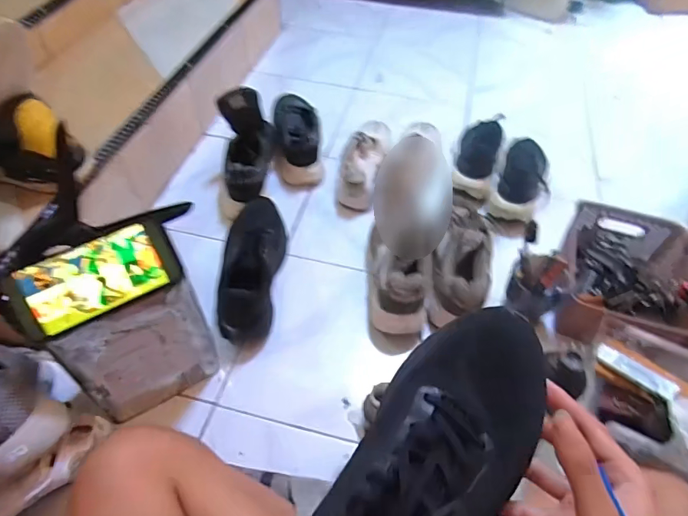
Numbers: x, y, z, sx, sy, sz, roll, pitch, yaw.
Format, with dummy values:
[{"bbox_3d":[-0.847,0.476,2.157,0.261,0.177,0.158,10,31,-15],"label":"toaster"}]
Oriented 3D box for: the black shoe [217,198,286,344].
[{"bbox_3d":[-0.154,0.010,0.790,0.093,0.095,0.262,0,51,-3],"label":"black shoe"}]

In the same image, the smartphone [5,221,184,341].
[{"bbox_3d":[-0.263,0.023,0.503,0.159,0.080,0.015,-27,14,-24],"label":"smartphone"}]

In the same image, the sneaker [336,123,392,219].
[{"bbox_3d":[0.046,-0.210,0.987,0.083,0.083,0.264,12,51,6],"label":"sneaker"}]

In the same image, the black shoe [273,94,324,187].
[{"bbox_3d":[-0.107,-0.297,1.030,0.096,0.123,0.268,-4,51,-6],"label":"black shoe"}]

